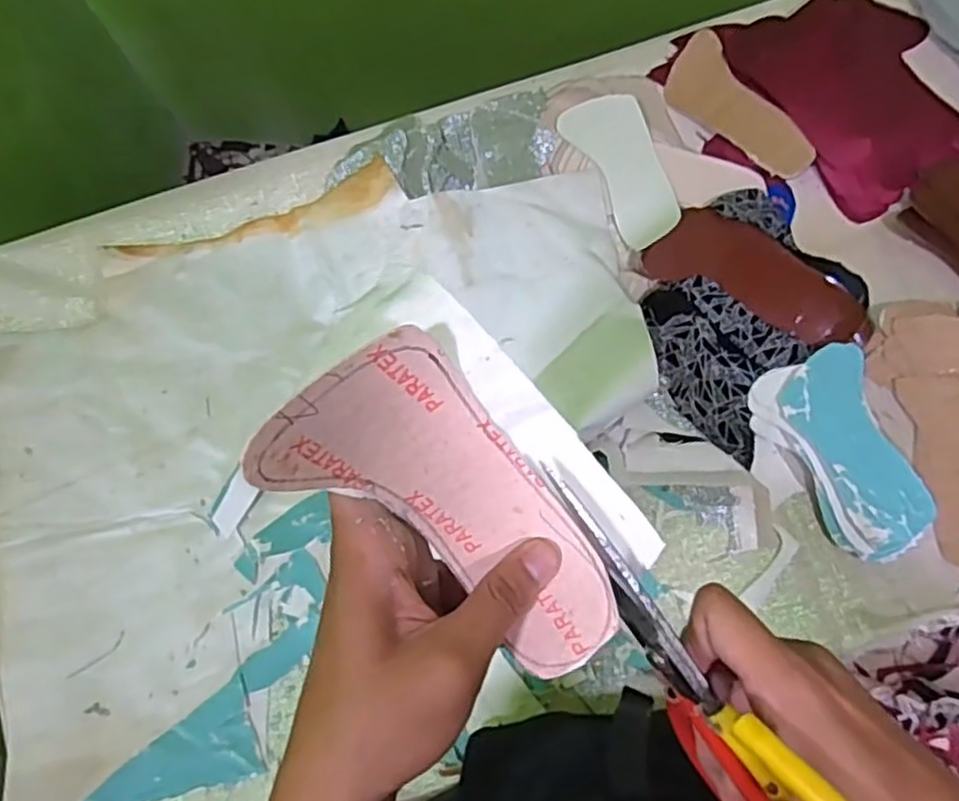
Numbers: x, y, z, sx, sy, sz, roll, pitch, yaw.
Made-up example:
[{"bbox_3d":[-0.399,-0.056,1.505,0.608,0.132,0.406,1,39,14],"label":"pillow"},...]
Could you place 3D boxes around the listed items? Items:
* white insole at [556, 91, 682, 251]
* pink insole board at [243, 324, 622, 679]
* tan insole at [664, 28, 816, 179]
[{"bbox_3d":[0.138,-0.222,0.691,0.070,0.006,0.153,-32,79,19],"label":"white insole"},{"bbox_3d":[-0.007,0.037,0.265,0.141,0.038,0.067,44,80,-21],"label":"pink insole board"},{"bbox_3d":[0.247,-0.279,0.713,0.065,0.026,0.164,-40,84,27],"label":"tan insole"}]

